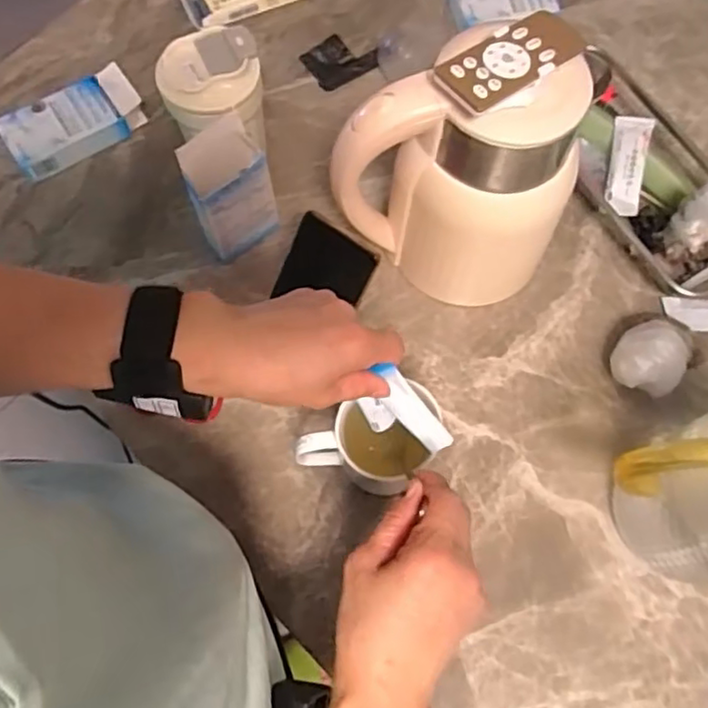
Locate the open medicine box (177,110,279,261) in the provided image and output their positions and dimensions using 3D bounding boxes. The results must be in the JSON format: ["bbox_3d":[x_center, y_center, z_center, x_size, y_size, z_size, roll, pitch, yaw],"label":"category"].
[{"bbox_3d":[-0.116,-0.147,0.602,0.073,0.141,0.040,-38,73,-13],"label":"open medicine box"}]

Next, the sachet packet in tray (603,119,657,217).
[{"bbox_3d":[0.271,-0.187,0.642,0.034,0.009,0.094,11,95,24],"label":"sachet packet in tray"}]

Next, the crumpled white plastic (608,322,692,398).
[{"bbox_3d":[0.265,0.007,0.582,0.059,0.070,0.062,0,69,0],"label":"crumpled white plastic"}]

